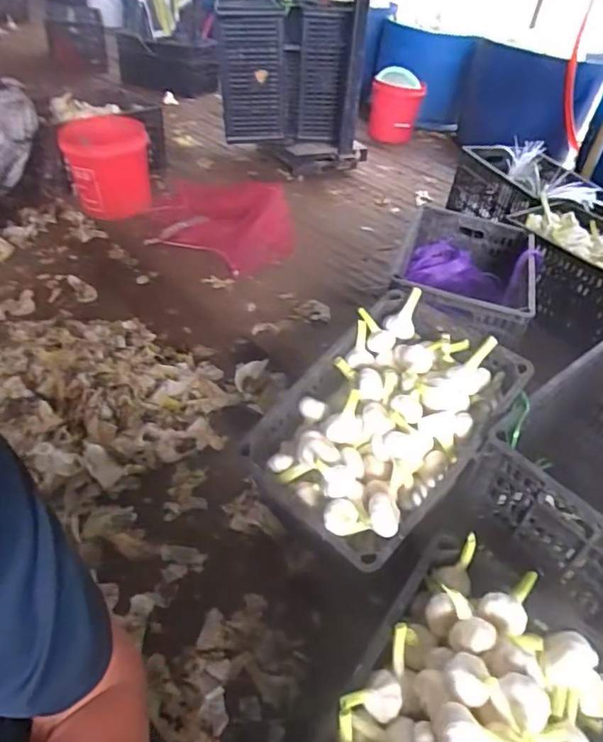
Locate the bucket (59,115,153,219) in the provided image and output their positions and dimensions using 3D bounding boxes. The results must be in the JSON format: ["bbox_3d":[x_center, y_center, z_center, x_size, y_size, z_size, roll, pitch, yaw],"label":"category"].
[{"bbox_3d":[-0.567,-0.590,1.567,0.222,0.251,0.246,-8,45,-16],"label":"bucket"}]

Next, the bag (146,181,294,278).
[{"bbox_3d":[-0.237,-0.464,1.596,0.402,0.087,0.550,-2,43,-10],"label":"bag"}]

